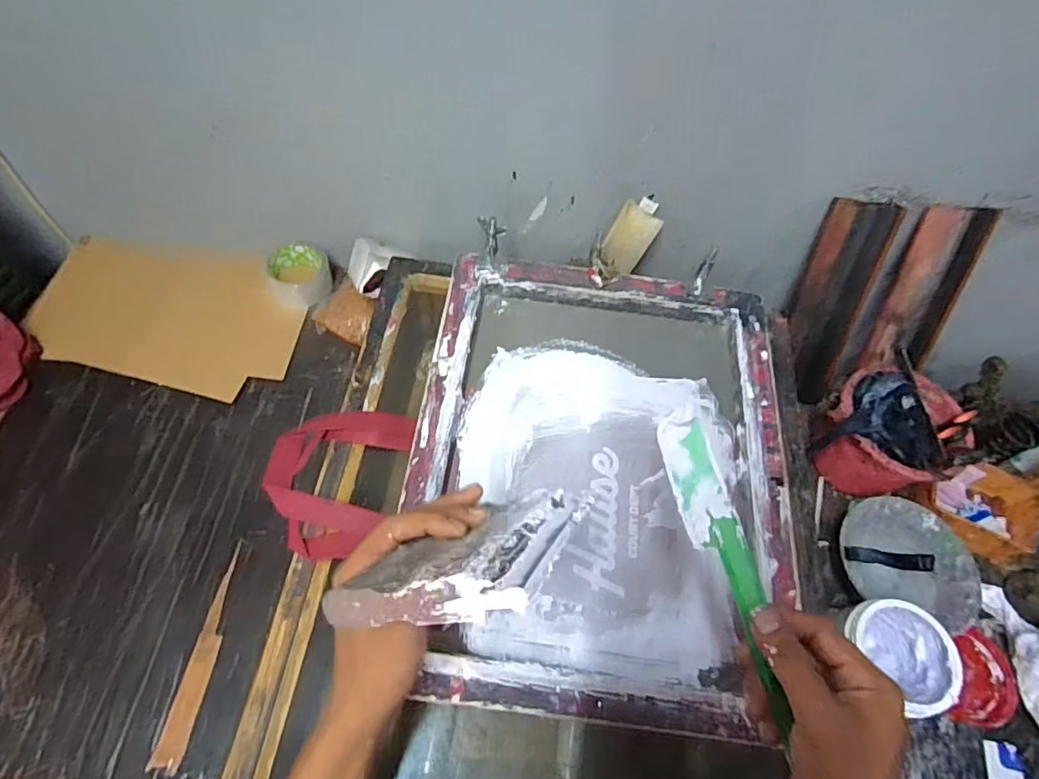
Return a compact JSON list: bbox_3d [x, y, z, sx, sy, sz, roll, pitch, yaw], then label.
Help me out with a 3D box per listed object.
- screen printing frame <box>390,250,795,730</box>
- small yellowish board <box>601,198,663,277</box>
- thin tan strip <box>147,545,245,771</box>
[{"bbox_3d":[0.081,0.072,0.571,0.363,0.046,0.452,8,61,1],"label":"screen printing frame"},{"bbox_3d":[0.144,-0.196,0.757,0.054,0.095,0.008,31,31,-1],"label":"small yellowish board"},{"bbox_3d":[-0.340,0.280,0.612,0.029,0.005,0.217,7,61,0],"label":"thin tan strip"}]

